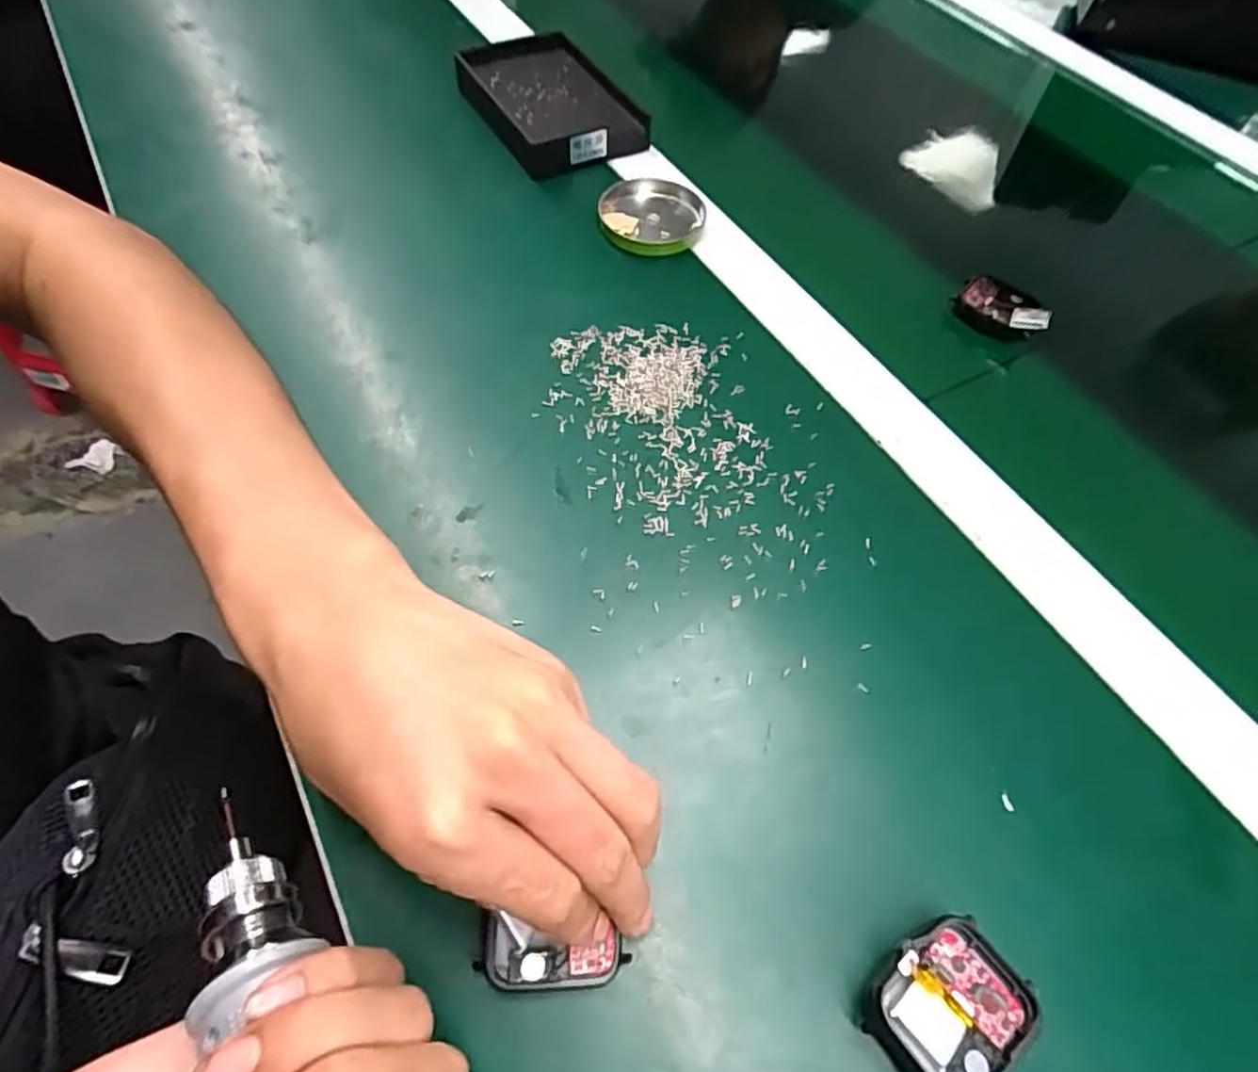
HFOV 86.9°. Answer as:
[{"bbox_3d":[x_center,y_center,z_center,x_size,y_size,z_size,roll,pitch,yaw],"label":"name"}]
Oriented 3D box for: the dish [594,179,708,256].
[{"bbox_3d":[0.015,-0.200,0.413,0.061,0.010,0.066,2,59,-3],"label":"dish"}]

